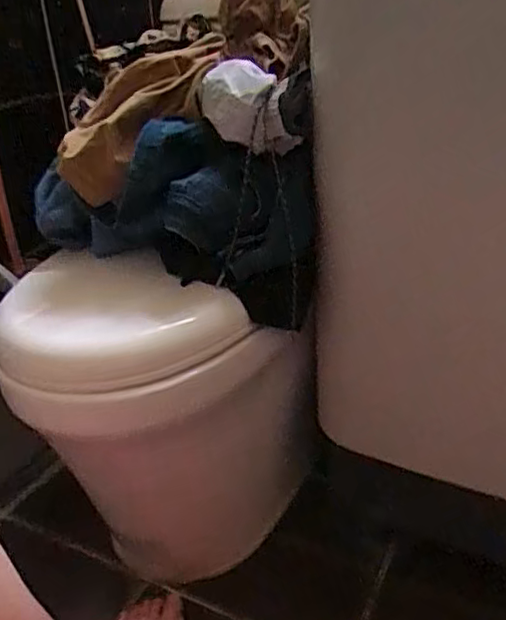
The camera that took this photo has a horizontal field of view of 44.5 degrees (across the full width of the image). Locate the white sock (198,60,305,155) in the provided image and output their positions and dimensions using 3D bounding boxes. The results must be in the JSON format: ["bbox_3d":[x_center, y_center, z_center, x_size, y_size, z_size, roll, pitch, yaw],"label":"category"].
[{"bbox_3d":[-0.002,-0.223,0.686,0.105,0.085,0.060,-4,27,0],"label":"white sock"}]

